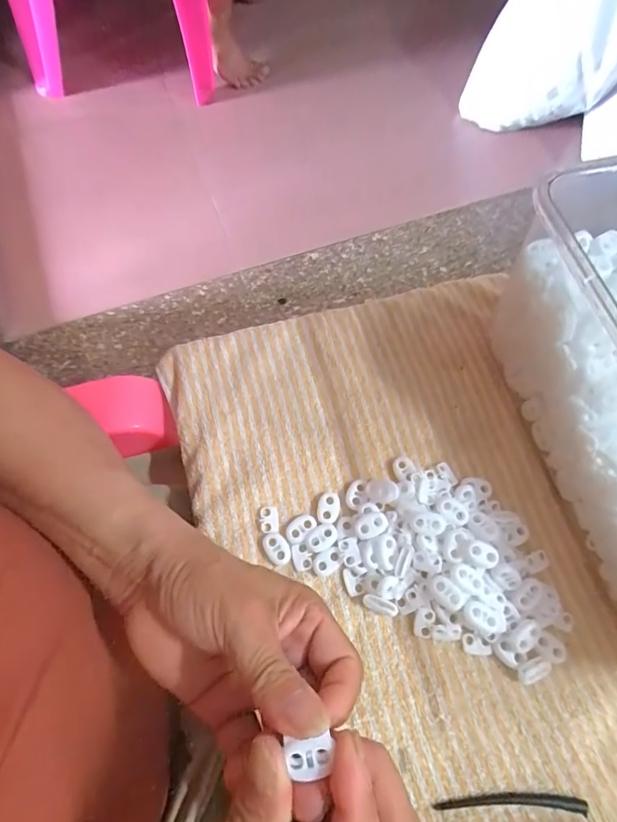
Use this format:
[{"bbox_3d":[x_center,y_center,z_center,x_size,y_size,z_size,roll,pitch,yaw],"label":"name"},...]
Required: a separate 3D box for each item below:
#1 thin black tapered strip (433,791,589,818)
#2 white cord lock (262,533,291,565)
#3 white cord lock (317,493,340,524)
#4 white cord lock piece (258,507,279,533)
[{"bbox_3d":[0.116,0.225,0.254,0.086,0.004,0.009,3,69,-1],"label":"thin black tapered strip"},{"bbox_3d":[-0.021,0.093,0.298,0.014,0.004,0.022,-36,75,-14],"label":"white cord lock"},{"bbox_3d":[0.014,0.068,0.308,0.015,0.004,0.022,15,70,4],"label":"white cord lock"},{"bbox_3d":[-0.027,0.075,0.307,0.013,0.004,0.018,-7,70,-4],"label":"white cord lock piece"}]

